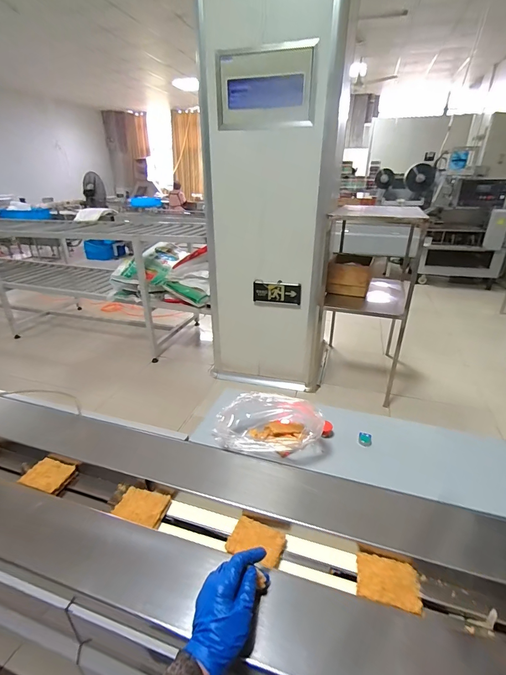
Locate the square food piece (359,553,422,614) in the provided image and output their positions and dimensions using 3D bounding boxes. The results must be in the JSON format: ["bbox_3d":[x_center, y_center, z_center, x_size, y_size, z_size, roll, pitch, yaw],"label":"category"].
[{"bbox_3d":[0.215,0.380,0.512,0.095,0.013,0.071,9,28,16],"label":"square food piece"}]

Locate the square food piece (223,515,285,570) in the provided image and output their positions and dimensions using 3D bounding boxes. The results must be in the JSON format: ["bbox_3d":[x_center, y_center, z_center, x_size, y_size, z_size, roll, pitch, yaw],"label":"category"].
[{"bbox_3d":[0.007,0.355,0.567,0.091,0.019,0.071,11,28,21],"label":"square food piece"}]

